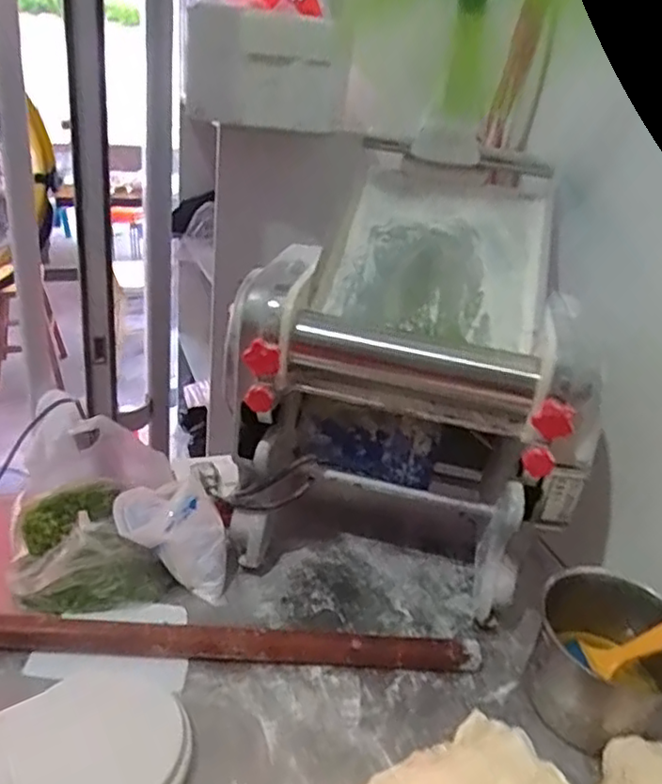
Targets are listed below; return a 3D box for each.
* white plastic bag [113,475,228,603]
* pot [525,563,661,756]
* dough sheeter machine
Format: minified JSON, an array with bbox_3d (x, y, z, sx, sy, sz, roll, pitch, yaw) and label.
[{"bbox_3d":[-0.178,0.164,0.738,0.119,0.145,0.068,-2,29,-15],"label":"white plastic bag"},{"bbox_3d":[0.278,0.274,0.663,0.147,0.114,0.145,5,28,-3],"label":"pot"},{"bbox_3d":[0.099,-0.013,0.803,0.344,0.452,0.377,10,28,6],"label":"dough sheeter machine"}]

